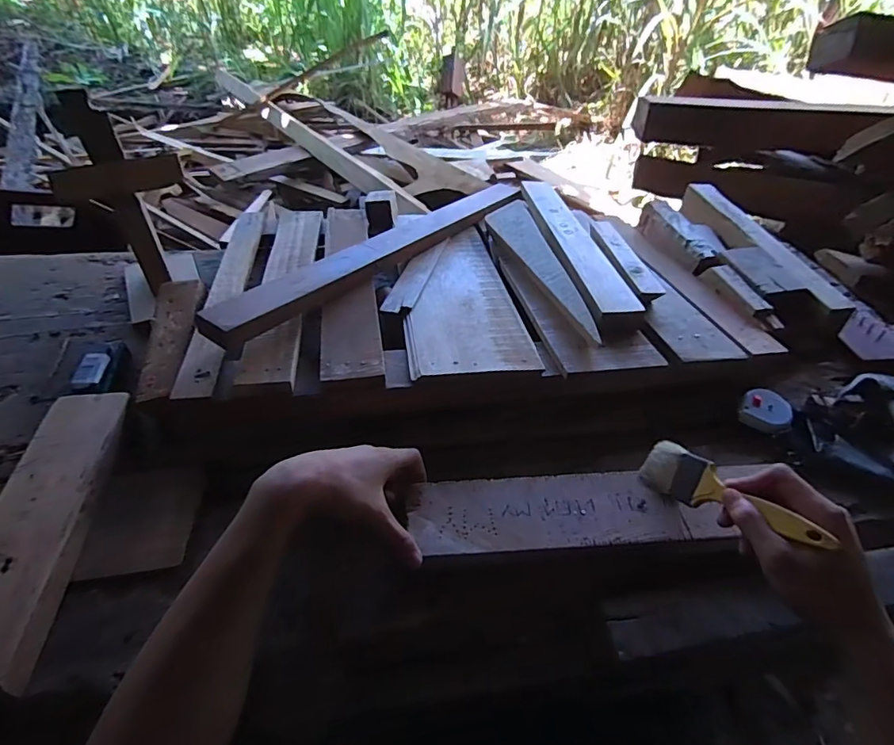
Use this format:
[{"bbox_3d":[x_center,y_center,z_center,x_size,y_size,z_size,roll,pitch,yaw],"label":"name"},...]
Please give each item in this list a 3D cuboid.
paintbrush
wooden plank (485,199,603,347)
[{"bbox_3d":[0.240,0.109,0.431,0.012,0.048,0.170,21,6,-23],"label":"paintbrush"},{"bbox_3d":[0.144,-0.159,0.712,0.068,0.036,0.381,-9,46,-14],"label":"wooden plank"}]

